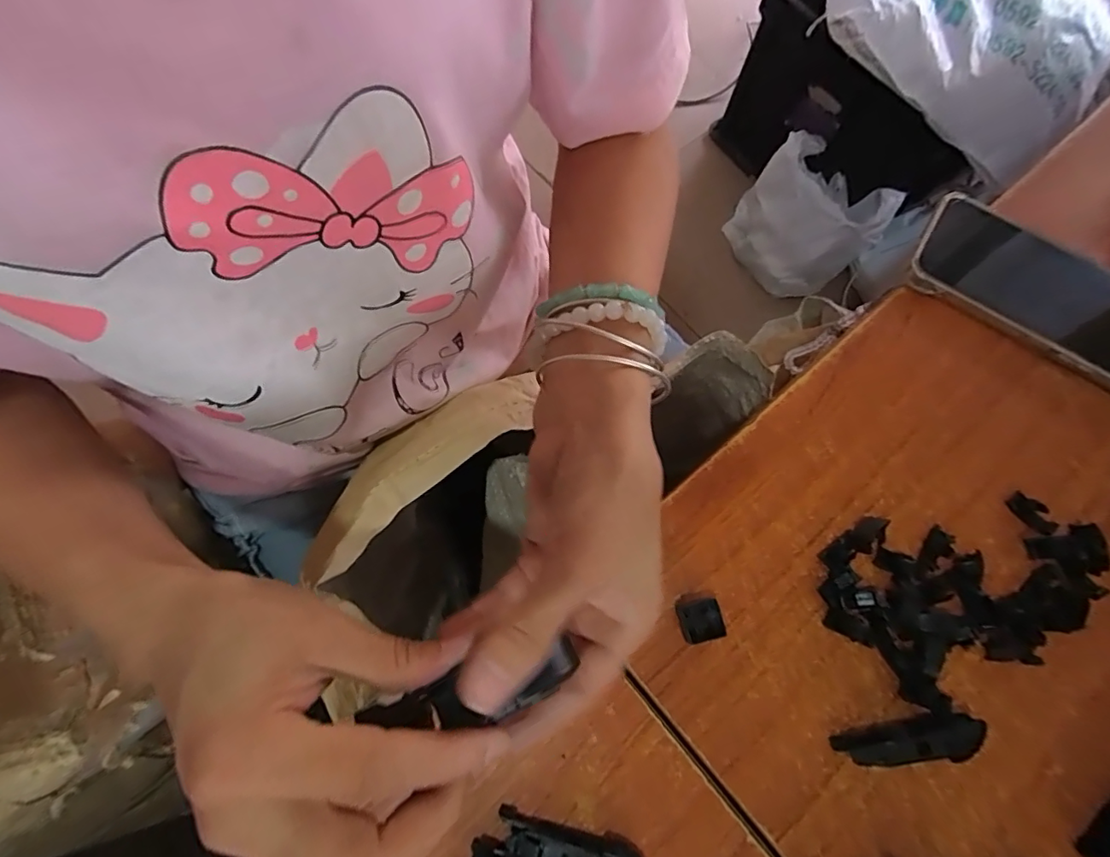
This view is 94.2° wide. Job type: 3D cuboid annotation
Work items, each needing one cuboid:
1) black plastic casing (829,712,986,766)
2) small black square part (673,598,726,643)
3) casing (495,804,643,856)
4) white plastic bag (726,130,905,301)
[{"bbox_3d":[0.178,0.156,0.258,0.069,0.018,0.017,-5,73,-3],"label":"black plastic casing"},{"bbox_3d":[0.076,0.102,0.273,0.020,0.017,0.020,-12,73,-5],"label":"small black square part"},{"bbox_3d":[0.008,0.199,0.243,0.072,0.013,0.023,24,74,6],"label":"casing"},{"bbox_3d":[0.465,-0.390,0.968,0.166,0.184,0.232,-32,78,-11],"label":"white plastic bag"}]

